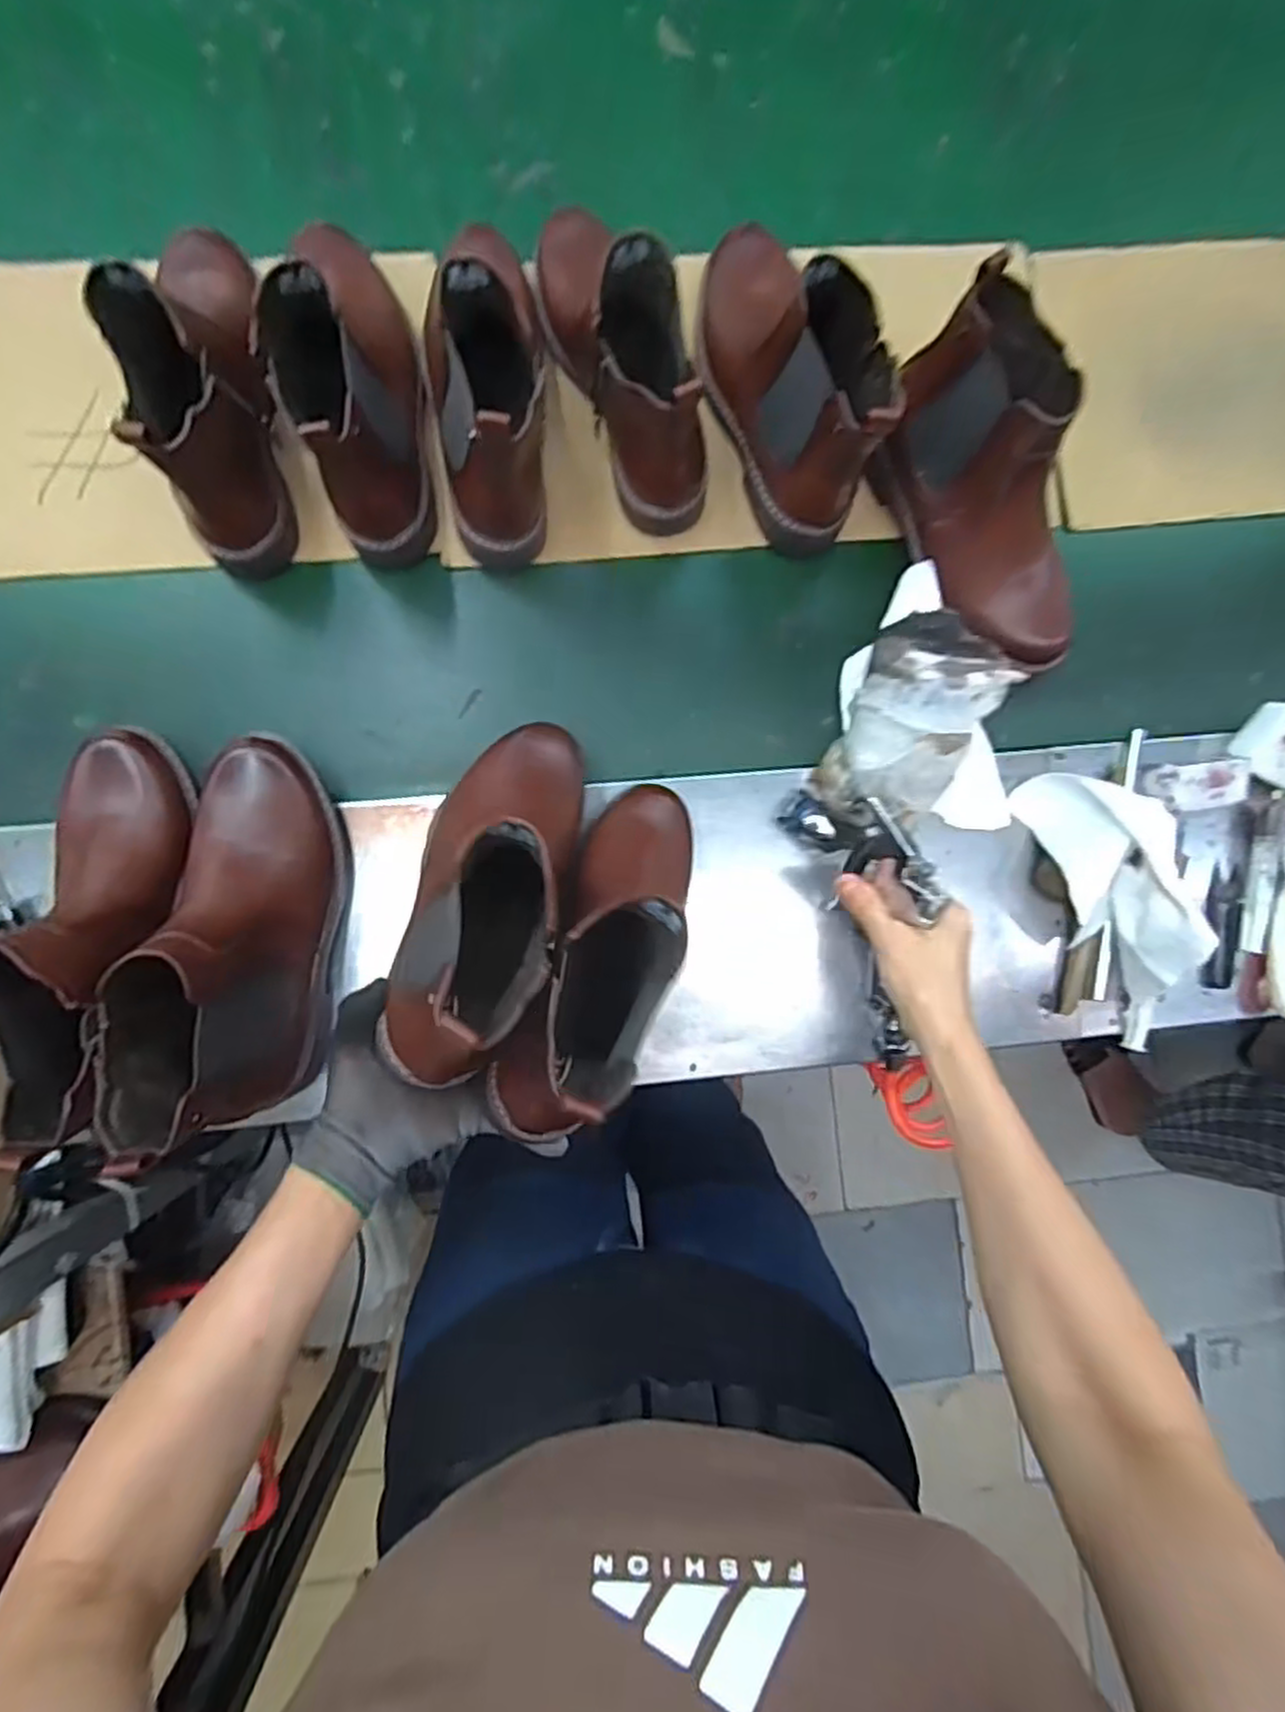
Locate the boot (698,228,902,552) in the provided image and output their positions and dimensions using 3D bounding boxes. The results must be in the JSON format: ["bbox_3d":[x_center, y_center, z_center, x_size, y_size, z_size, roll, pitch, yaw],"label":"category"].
[{"bbox_3d":[0.104,-0.377,0.555,0.083,0.149,0.253,-17,88,-5],"label":"boot"}]

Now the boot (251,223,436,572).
[{"bbox_3d":[-0.210,-0.359,0.539,0.082,0.160,0.243,-14,88,-5],"label":"boot"}]

